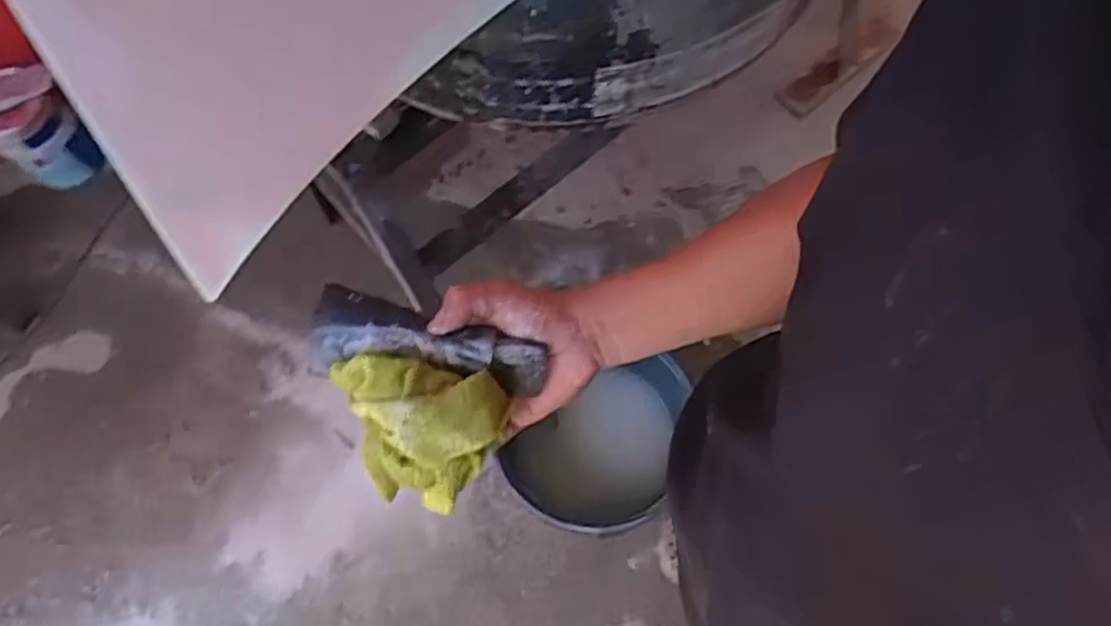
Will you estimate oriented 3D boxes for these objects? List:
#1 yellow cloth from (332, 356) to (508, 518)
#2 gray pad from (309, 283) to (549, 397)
[{"bbox_3d":[-0.087,0.074,0.463,0.105,0.075,0.086,4,70,2],"label":"yellow cloth"},{"bbox_3d":[-0.085,0.024,0.478,0.149,0.037,0.050,12,70,-9],"label":"gray pad"}]

